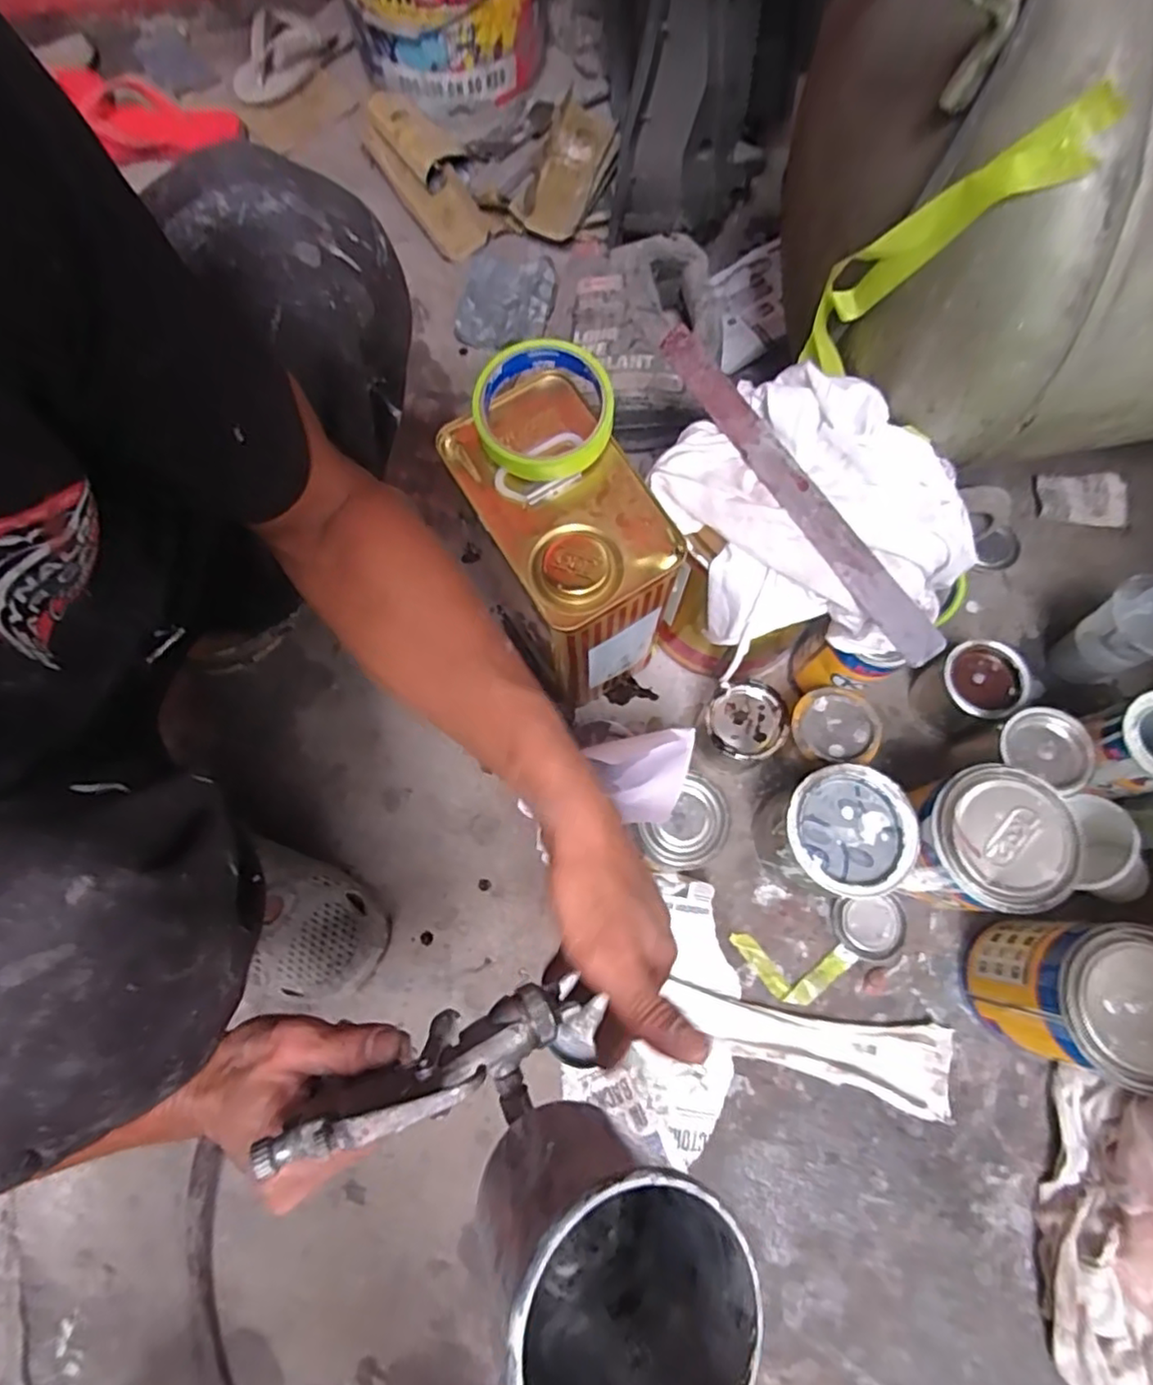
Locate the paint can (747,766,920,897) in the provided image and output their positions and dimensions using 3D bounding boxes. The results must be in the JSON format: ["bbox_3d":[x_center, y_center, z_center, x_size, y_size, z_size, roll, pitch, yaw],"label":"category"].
[{"bbox_3d":[0.213,0.121,0.553,0.100,0.114,0.095,0,74,0],"label":"paint can"}]

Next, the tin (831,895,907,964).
[{"bbox_3d":[0.264,0.212,0.581,0.063,0.008,0.055,-3,74,-1],"label":"tin"}]

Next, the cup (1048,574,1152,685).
[{"bbox_3d":[0.497,-0.052,0.600,0.074,0.109,0.071,0,74,0],"label":"cup"}]

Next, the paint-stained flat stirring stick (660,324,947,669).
[{"bbox_3d":[0.146,-0.146,0.453,0.027,0.010,0.302,-38,69,21],"label":"paint-stained flat stirring stick"}]

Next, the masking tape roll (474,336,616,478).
[{"bbox_3d":[-0.022,-0.183,0.426,0.089,0.030,0.088,0,74,0],"label":"masking tape roll"}]

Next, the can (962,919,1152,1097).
[{"bbox_3d":[0.381,0.231,0.499,0.097,0.142,0.107,15,75,4],"label":"can"}]

